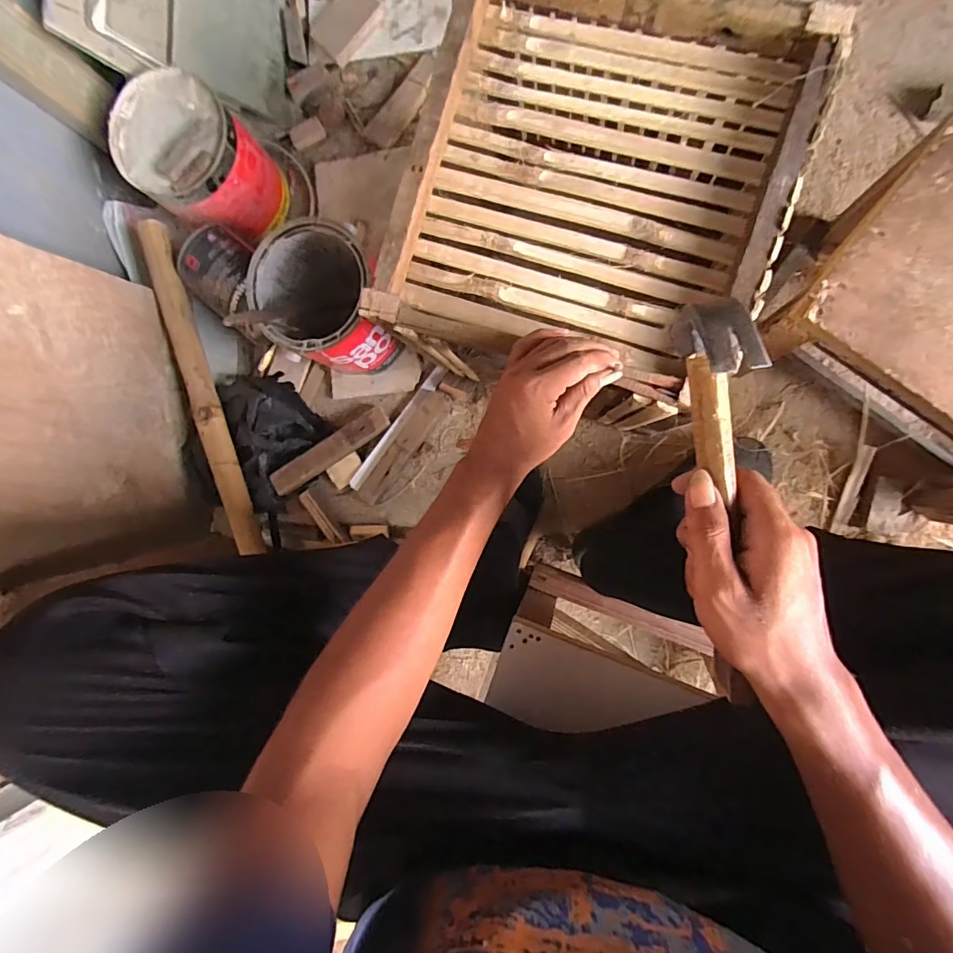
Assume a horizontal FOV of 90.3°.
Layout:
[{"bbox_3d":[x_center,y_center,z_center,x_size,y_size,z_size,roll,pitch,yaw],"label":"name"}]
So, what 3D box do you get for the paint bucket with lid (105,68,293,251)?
[{"bbox_3d":[-0.375,-0.429,0.661,0.153,0.154,0.143,0,91,9],"label":"paint bucket with lid"}]

